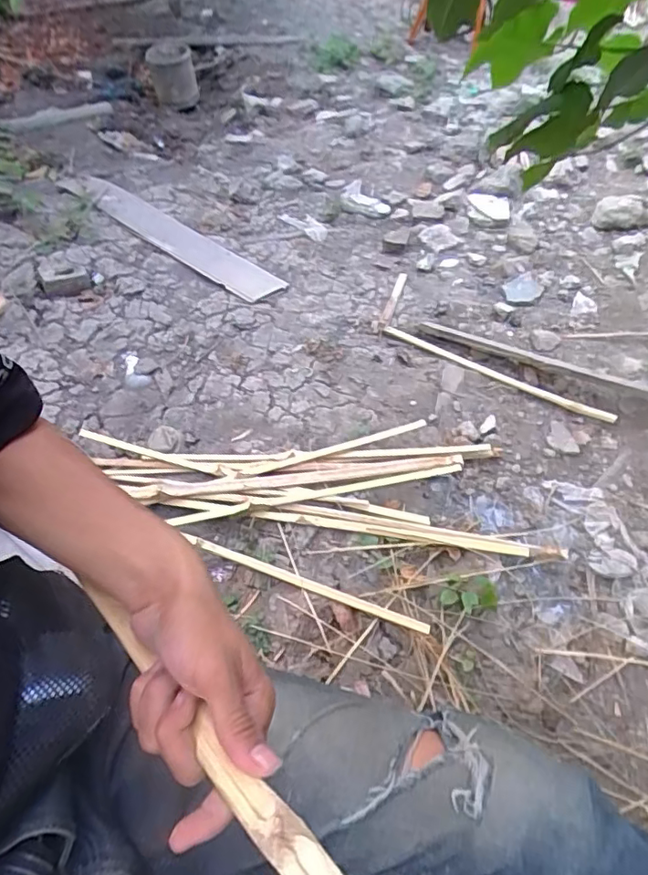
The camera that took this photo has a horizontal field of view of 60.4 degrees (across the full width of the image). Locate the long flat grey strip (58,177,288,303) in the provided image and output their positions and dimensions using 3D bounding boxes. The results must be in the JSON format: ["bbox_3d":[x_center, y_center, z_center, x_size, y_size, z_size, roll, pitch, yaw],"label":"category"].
[{"bbox_3d":[-0.422,-0.544,1.467,0.807,0.016,0.118,34,57,23],"label":"long flat grey strip"}]

